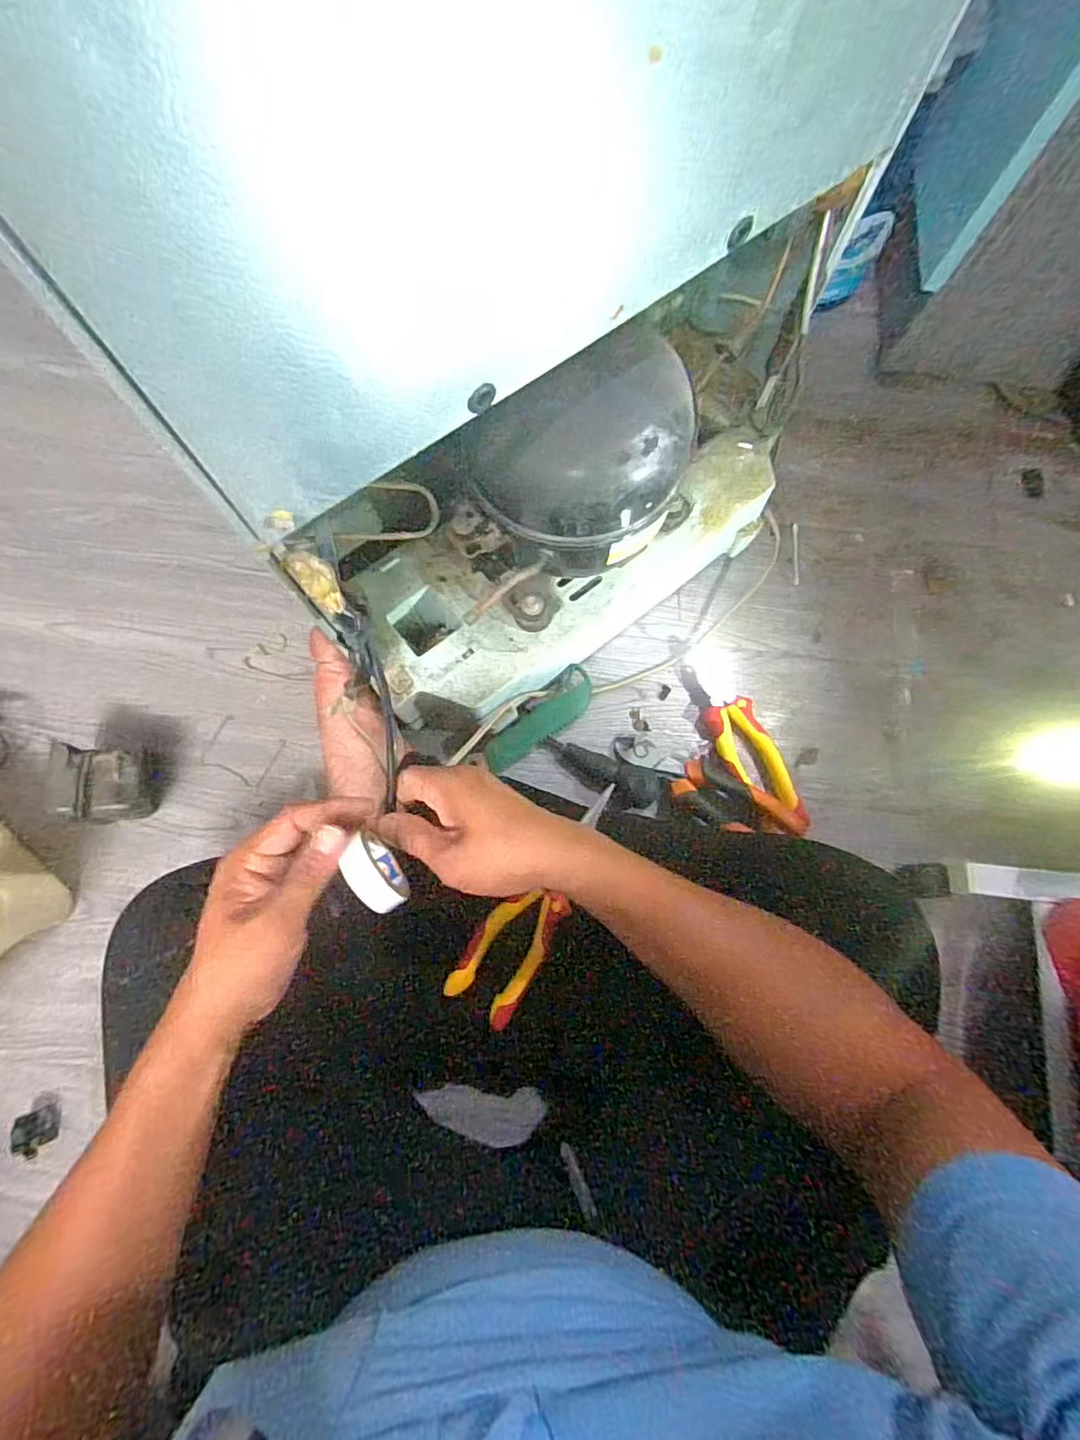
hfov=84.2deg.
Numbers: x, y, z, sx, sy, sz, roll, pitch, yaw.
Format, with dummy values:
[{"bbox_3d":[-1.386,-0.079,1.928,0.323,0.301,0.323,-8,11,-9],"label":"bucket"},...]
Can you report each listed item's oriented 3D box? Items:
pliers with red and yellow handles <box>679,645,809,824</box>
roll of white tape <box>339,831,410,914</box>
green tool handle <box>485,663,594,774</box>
[{"bbox_3d":[0.188,0.011,0.576,0.050,0.022,0.185,-20,77,-6],"label":"pliers with red and yellow handles"},{"bbox_3d":[-0.101,0.095,0.366,0.024,0.040,0.047,-33,79,-9],"label":"roll of white tape"},{"bbox_3d":[0.002,0.003,0.572,0.038,0.020,0.126,44,79,9],"label":"green tool handle"}]

